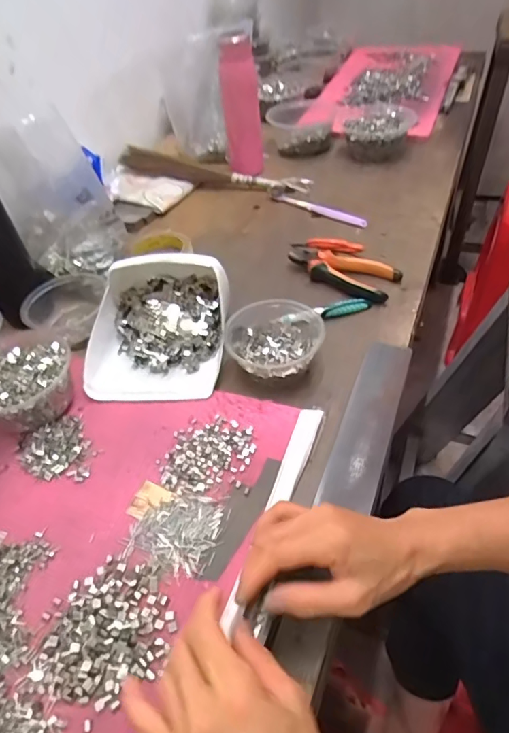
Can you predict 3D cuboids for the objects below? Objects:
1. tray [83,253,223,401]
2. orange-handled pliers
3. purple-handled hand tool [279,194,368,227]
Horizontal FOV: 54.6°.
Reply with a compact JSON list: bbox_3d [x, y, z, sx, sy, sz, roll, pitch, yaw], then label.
[{"bbox_3d":[-0.113,-0.051,0.563,0.156,0.080,0.168,1,46,6],"label":"tray"},{"bbox_3d":[0.113,-0.128,0.659,0.150,0.029,0.063,22,52,24],"label":"orange-handled pliers"},{"bbox_3d":[0.107,-0.255,0.794,0.166,0.012,0.019,31,57,33],"label":"purple-handled hand tool"}]

